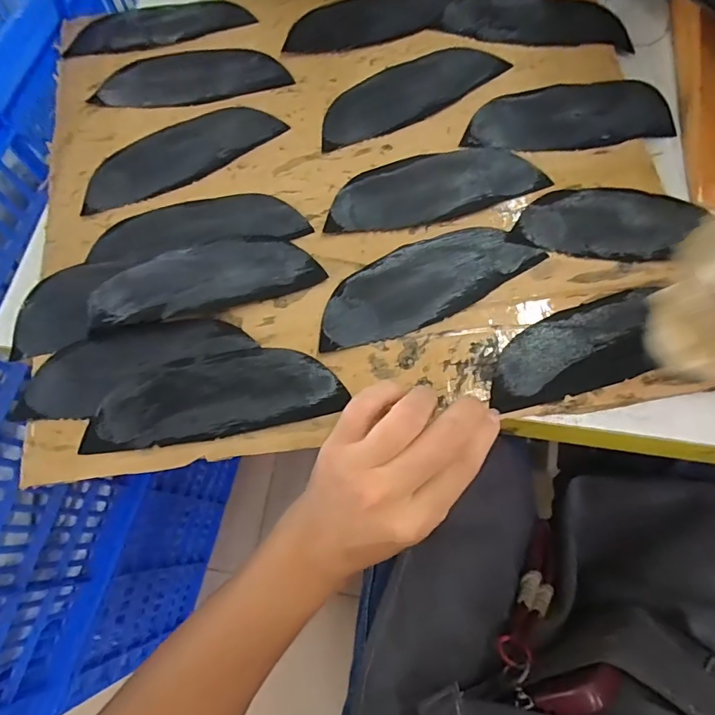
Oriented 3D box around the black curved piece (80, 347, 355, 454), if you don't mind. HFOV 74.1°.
[{"bbox_3d":[-0.079,0.020,0.262,0.137,0.004,0.047,-11,71,-2],"label":"black curved piece"}]

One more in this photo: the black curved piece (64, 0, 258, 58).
[{"bbox_3d":[-0.150,-0.255,0.363,0.138,0.011,0.058,-9,71,-1],"label":"black curved piece"}]

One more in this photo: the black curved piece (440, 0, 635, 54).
[{"bbox_3d":[0.129,-0.244,0.343,0.130,0.005,0.047,7,72,5],"label":"black curved piece"}]

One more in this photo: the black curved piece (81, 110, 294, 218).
[{"bbox_3d":[-0.119,-0.138,0.320,0.135,0.005,0.047,-25,72,-6],"label":"black curved piece"}]

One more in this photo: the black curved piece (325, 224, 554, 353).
[{"bbox_3d":[0.039,-0.045,0.279,0.133,0.004,0.049,-24,72,-6],"label":"black curved piece"}]

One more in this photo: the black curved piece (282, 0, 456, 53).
[{"bbox_3d":[0.008,-0.251,0.349,0.124,0.005,0.049,-13,71,-2],"label":"black curved piece"}]

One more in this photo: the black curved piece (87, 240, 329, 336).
[{"bbox_3d":[-0.091,-0.048,0.280,0.131,0.013,0.043,-16,71,-3],"label":"black curved piece"}]

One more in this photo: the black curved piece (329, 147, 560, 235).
[{"bbox_3d":[0.048,-0.108,0.301,0.135,0.004,0.051,-9,71,-1],"label":"black curved piece"}]

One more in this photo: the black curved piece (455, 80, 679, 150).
[{"bbox_3d":[0.138,-0.160,0.311,0.134,0.007,0.043,-2,71,1],"label":"black curved piece"}]

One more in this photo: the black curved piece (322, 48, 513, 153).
[{"bbox_3d":[0.035,-0.183,0.327,0.135,0.004,0.049,-26,72,-7],"label":"black curved piece"}]

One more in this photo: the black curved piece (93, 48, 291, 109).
[{"bbox_3d":[-0.119,-0.202,0.338,0.134,0.004,0.053,-9,71,-1],"label":"black curved piece"}]

